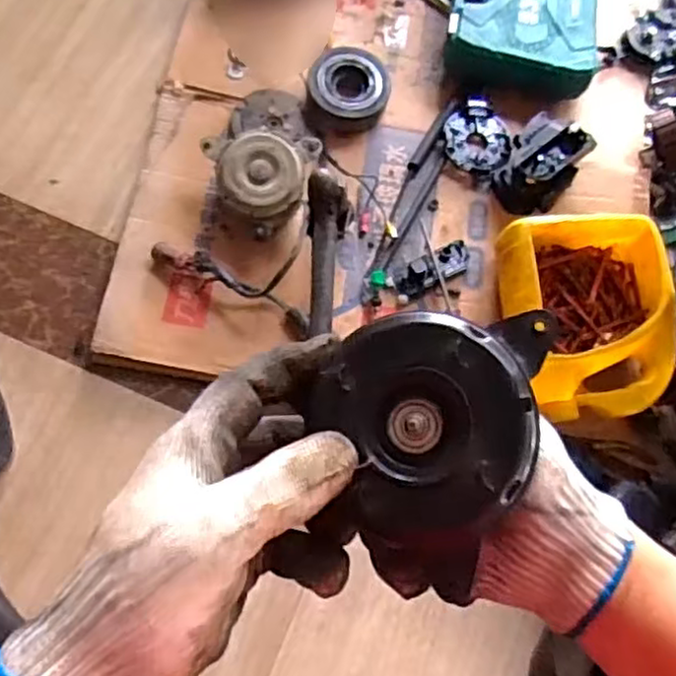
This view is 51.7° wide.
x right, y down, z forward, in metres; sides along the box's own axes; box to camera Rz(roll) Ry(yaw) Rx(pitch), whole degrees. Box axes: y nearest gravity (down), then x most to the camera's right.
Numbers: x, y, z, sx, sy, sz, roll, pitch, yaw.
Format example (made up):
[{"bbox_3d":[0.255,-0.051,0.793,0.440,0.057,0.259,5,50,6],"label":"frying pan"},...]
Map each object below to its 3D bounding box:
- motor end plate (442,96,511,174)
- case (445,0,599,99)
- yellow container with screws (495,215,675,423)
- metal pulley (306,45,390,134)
[{"bbox_3d":[0.178,-0.264,0.901,0.083,0.023,0.100,2,72,-6],"label":"motor end plate"},{"bbox_3d":[0.249,-0.440,0.932,0.198,0.075,0.253,12,71,-2],"label":"case"},{"bbox_3d":[0.281,-0.025,0.774,0.184,0.084,0.219,-9,73,-9],"label":"yellow container with screws"},{"bbox_3d":[0.013,-0.314,0.887,0.103,0.032,0.106,1,72,-2],"label":"metal pulley"}]

